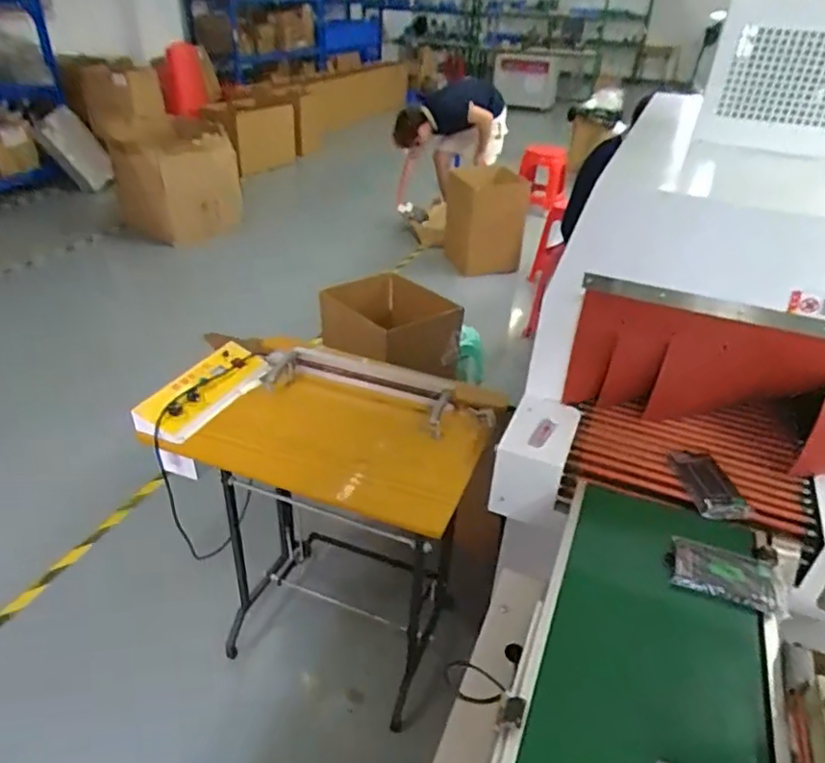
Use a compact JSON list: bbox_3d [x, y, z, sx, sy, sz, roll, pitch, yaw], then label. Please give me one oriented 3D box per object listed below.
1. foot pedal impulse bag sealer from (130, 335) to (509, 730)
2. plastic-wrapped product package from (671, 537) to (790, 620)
[{"bbox_3d":[-0.177,0.348,1.518,0.661,0.773,0.512,16,35,20],"label":"foot pedal impulse bag sealer"},{"bbox_3d":[0.463,0.283,0.882,0.148,0.031,0.086,11,34,14],"label":"plastic-wrapped product package"}]

